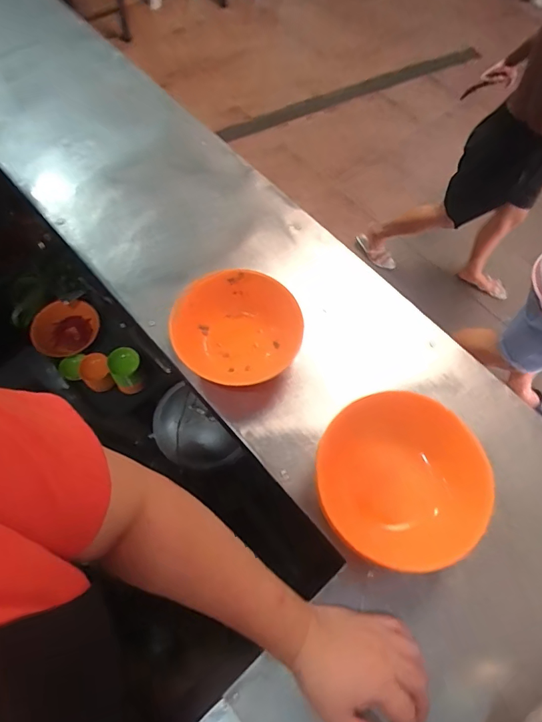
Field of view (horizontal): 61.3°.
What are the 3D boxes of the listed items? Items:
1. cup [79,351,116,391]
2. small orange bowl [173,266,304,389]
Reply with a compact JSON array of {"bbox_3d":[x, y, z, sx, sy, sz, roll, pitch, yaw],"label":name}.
[{"bbox_3d":[-0.413,0.024,1.081,0.067,0.077,0.076,-27,69,-16],"label":"cup"},{"bbox_3d":[-0.044,-0.043,0.568,0.151,0.055,0.142,-16,66,-12],"label":"small orange bowl"}]

